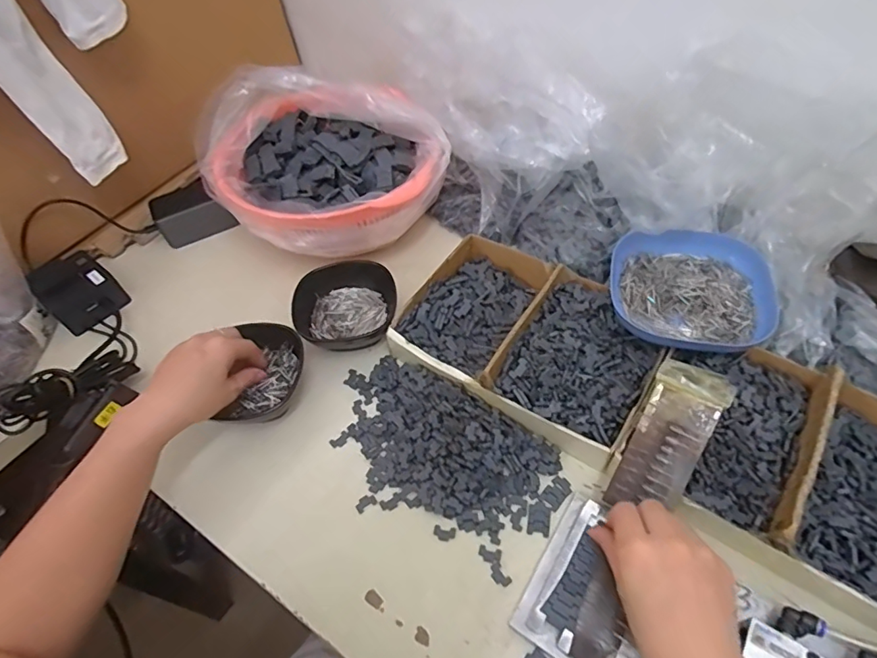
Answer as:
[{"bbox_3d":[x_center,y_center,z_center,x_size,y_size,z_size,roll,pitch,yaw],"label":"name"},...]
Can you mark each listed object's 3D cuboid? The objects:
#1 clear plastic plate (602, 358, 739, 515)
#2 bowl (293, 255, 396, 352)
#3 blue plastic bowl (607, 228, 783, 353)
[{"bbox_3d":[0.178,0.086,0.389,0.053,0.008,0.121,30,90,24],"label":"clear plastic plate"},{"bbox_3d":[-0.101,-0.021,0.544,0.109,0.040,0.108,-9,52,-2],"label":"bowl"},{"bbox_3d":[0.242,-0.040,0.485,0.144,0.033,0.125,16,56,16],"label":"blue plastic bowl"}]

